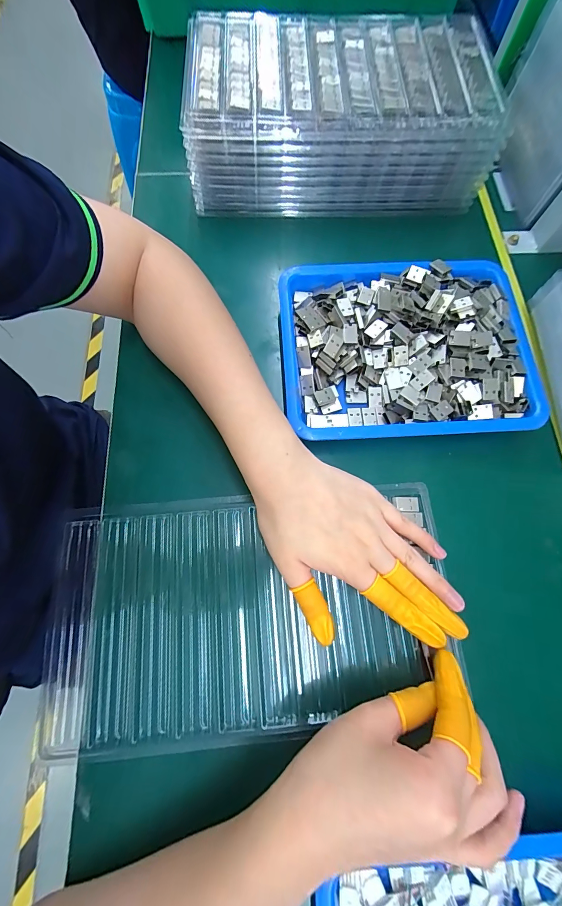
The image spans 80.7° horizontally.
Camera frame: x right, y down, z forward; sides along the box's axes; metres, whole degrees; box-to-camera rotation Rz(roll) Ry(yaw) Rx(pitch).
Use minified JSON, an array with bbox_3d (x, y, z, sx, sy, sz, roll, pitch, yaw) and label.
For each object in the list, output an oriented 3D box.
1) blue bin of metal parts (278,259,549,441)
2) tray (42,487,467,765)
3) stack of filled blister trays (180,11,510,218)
[{"bbox_3d":[0.110,-0.093,0.295,0.213,0.037,0.167,-2,73,-1],"label":"blue bin of metal parts"},{"bbox_3d":[-0.021,0.116,0.250,0.287,0.019,0.161,-5,73,-2],"label":"tray"},{"bbox_3d":[0.056,-0.350,0.358,0.294,0.105,0.167,0,73,0],"label":"stack of filled blister trays"}]

